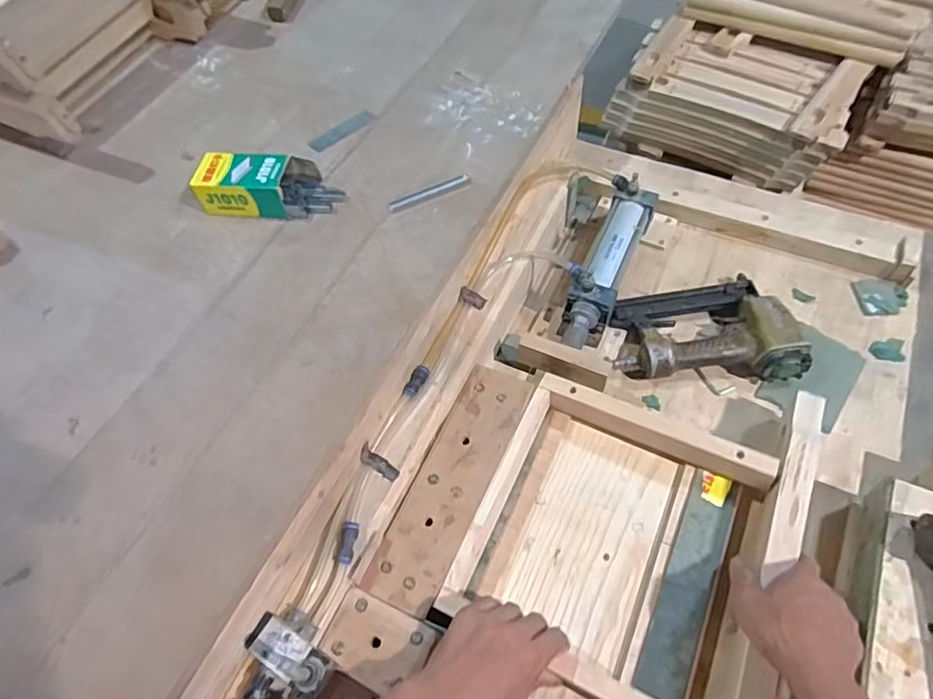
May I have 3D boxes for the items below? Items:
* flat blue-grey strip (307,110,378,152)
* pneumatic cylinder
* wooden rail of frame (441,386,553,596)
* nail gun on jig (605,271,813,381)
[{"bbox_3d":[-0.181,-0.321,0.833,0.028,0.004,0.110,40,66,18],"label":"flat blue-grey strip"},{"bbox_3d":[0.190,-0.113,0.788,0.066,0.080,0.283,21,63,14],"label":"pneumatic cylinder"},{"bbox_3d":[0.040,0.152,0.637,0.022,0.038,0.244,22,63,15],"label":"wooden rail of frame"},{"bbox_3d":[0.308,-0.033,0.742,0.222,0.068,0.152,0,60,3],"label":"nail gun on jig"}]

